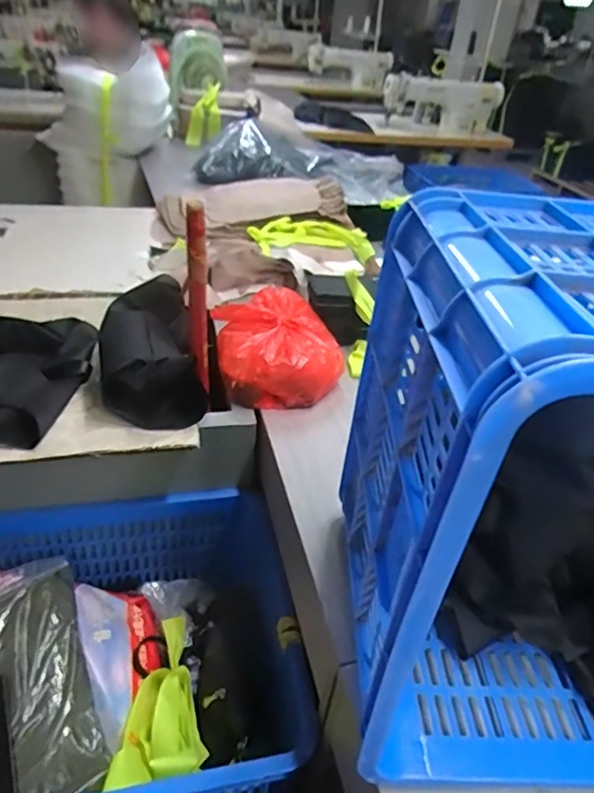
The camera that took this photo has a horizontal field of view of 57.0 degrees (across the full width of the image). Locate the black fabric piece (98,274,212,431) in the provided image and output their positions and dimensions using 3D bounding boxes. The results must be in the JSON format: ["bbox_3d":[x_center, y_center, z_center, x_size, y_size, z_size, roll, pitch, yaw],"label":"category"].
[{"bbox_3d":[-0.223,-0.058,0.820,0.140,0.137,0.198,-10,39,-21],"label":"black fabric piece"}]

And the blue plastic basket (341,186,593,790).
[{"bbox_3d":[0.363,0.082,0.474,0.588,0.405,0.317,4,36,-3],"label":"blue plastic basket"}]

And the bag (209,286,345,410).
[{"bbox_3d":[-0.034,-0.088,0.918,0.193,0.108,0.230,-5,38,-16],"label":"bag"}]

